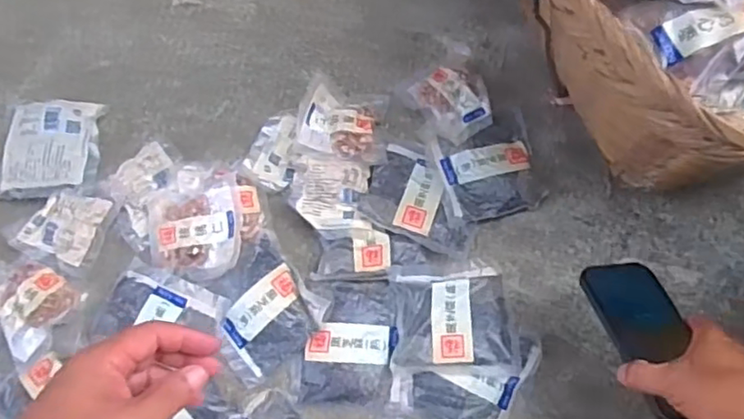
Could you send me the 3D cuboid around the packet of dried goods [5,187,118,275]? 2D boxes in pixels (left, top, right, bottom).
[{"bbox_3d":[-0.381,0.019,0.775,0.101,0.018,0.098,21,74,7],"label":"packet of dried goods"}]

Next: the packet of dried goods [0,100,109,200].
[{"bbox_3d":[-0.415,-0.078,0.809,0.127,0.027,0.133,1,72,1],"label":"packet of dried goods"}]

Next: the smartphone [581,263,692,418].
[{"bbox_3d":[0.263,0.119,0.583,0.072,0.017,0.165,-14,51,-4],"label":"smartphone"}]

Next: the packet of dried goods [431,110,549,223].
[{"bbox_3d":[0.149,-0.050,0.790,0.123,0.033,0.127,-13,72,-3],"label":"packet of dried goods"}]

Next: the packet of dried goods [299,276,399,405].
[{"bbox_3d":[-0.024,0.152,0.727,0.104,0.023,0.142,6,72,3],"label":"packet of dried goods"}]

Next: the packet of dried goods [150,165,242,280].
[{"bbox_3d":[-0.219,0.013,0.770,0.111,0.023,0.140,-7,72,-1],"label":"packet of dried goods"}]

